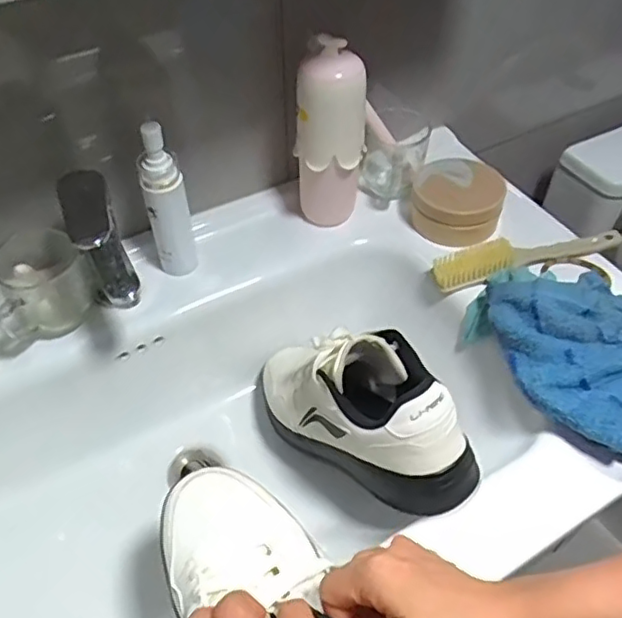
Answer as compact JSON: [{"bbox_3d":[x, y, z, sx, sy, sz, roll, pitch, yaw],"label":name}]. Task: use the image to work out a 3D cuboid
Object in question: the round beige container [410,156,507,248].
[{"bbox_3d":[0.173,-0.125,0.735,0.106,0.057,0.103,9,50,8],"label":"round beige container"}]

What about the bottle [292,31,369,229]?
[{"bbox_3d":[0.023,-0.182,0.688,0.074,0.215,0.074,5,49,5],"label":"bottle"}]

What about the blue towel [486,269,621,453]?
[{"bbox_3d":[0.274,0.043,0.588,0.158,0.062,0.259,-24,53,-19],"label":"blue towel"}]

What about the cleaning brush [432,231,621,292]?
[{"bbox_3d":[0.247,-0.058,0.693,0.223,0.036,0.036,-9,50,-7],"label":"cleaning brush"}]

